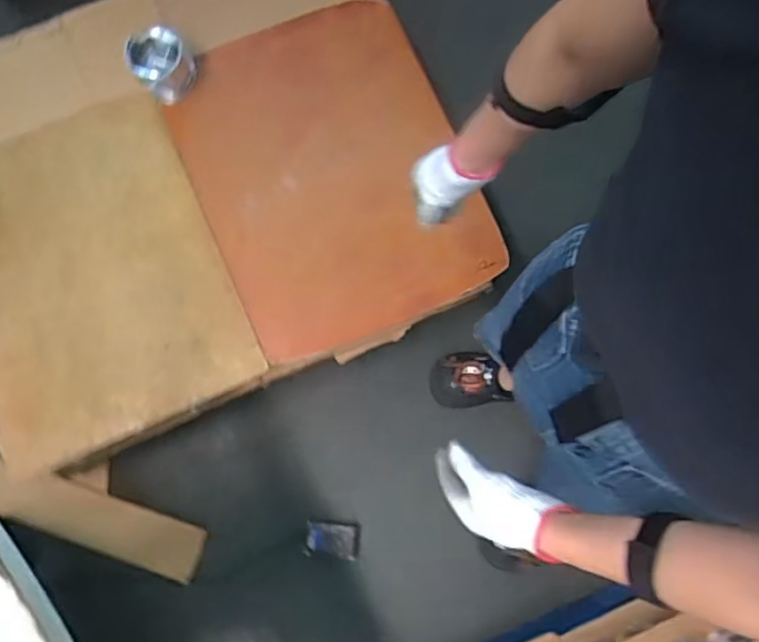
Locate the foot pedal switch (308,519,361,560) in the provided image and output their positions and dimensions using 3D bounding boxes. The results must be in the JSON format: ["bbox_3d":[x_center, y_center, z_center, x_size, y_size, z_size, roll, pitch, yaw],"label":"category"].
[{"bbox_3d":[-0.100,0.465,1.369,0.111,0.016,0.071,8,79,0],"label":"foot pedal switch"}]

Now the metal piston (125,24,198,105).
[{"bbox_3d":[-0.444,-0.528,1.324,0.117,0.091,0.117,0,79,-1],"label":"metal piston"}]

